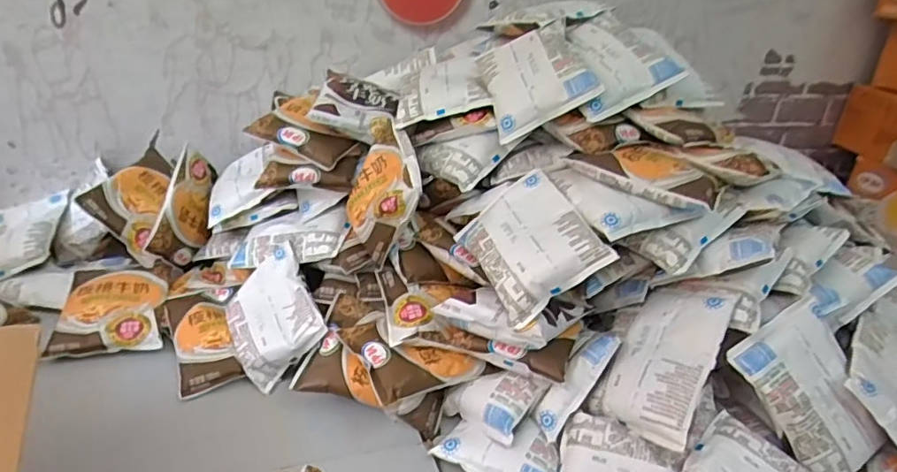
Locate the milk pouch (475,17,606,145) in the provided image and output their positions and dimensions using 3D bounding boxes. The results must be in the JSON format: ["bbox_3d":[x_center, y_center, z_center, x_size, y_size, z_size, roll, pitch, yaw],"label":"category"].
[{"bbox_3d":[0.077,-0.152,0.535,0.092,0.021,0.114,-27,53,16],"label":"milk pouch"}]

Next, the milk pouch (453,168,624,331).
[{"bbox_3d":[0.064,0.003,0.472,0.091,0.024,0.123,-33,43,2],"label":"milk pouch"}]

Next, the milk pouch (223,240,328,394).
[{"bbox_3d":[-0.163,0.072,0.542,0.083,0.025,0.120,-35,51,-3],"label":"milk pouch"}]

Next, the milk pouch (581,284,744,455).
[{"bbox_3d":[0.171,0.089,0.454,0.075,0.017,0.137,13,63,42],"label":"milk pouch"}]

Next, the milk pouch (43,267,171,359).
[{"bbox_3d":[-0.334,0.066,0.577,0.094,0.030,0.131,-4,27,-18],"label":"milk pouch"}]

